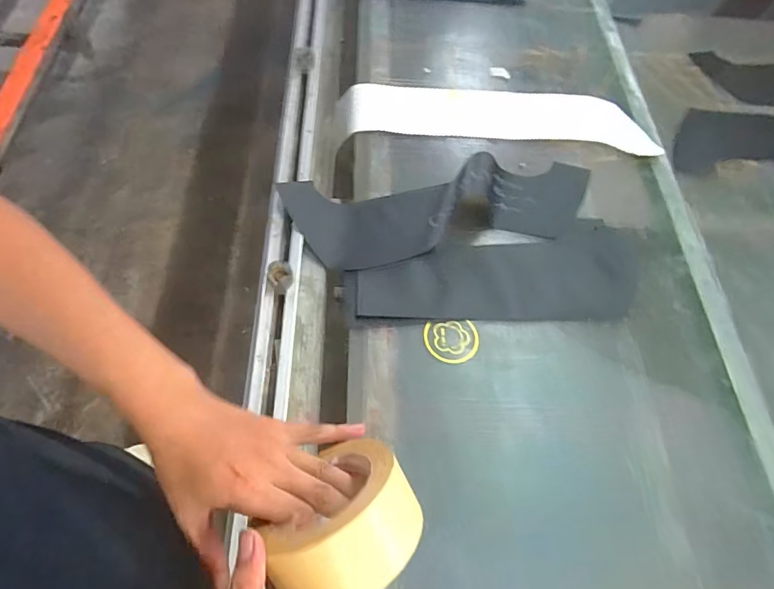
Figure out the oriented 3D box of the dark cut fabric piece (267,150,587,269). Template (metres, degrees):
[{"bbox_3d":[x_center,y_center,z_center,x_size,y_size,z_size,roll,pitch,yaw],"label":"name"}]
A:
[{"bbox_3d":[0.103,-0.149,0.806,0.539,0.066,0.171,-6,61,-8],"label":"dark cut fabric piece"}]

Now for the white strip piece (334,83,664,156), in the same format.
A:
[{"bbox_3d":[0.199,-0.343,0.919,0.585,0.022,0.159,3,61,-3],"label":"white strip piece"}]

